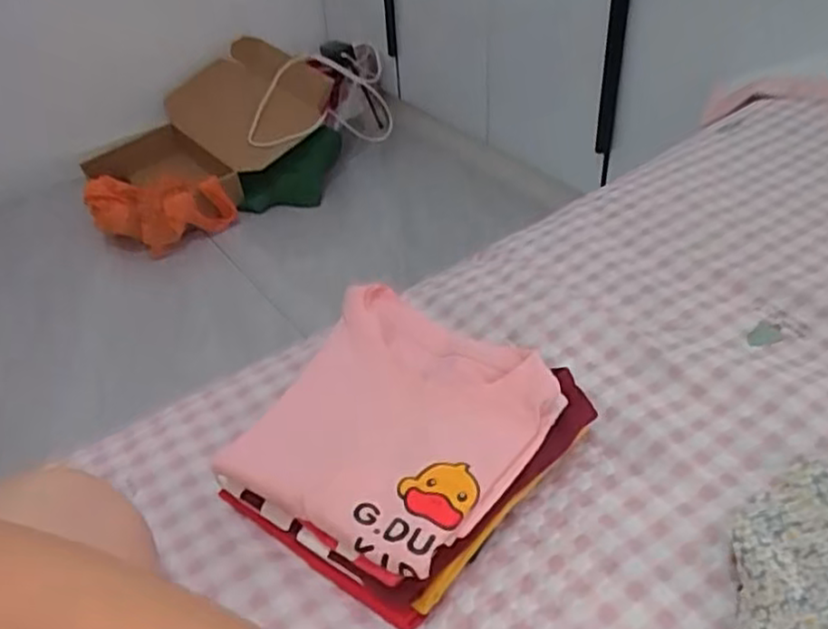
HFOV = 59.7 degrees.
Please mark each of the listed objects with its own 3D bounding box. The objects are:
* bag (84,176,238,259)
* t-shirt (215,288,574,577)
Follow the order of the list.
[{"bbox_3d":[-0.583,-0.245,1.665,0.290,0.127,0.184,-21,42,-18],"label":"bag"},{"bbox_3d":[-0.027,0.077,0.541,0.213,0.035,0.190,19,51,34],"label":"t-shirt"}]

